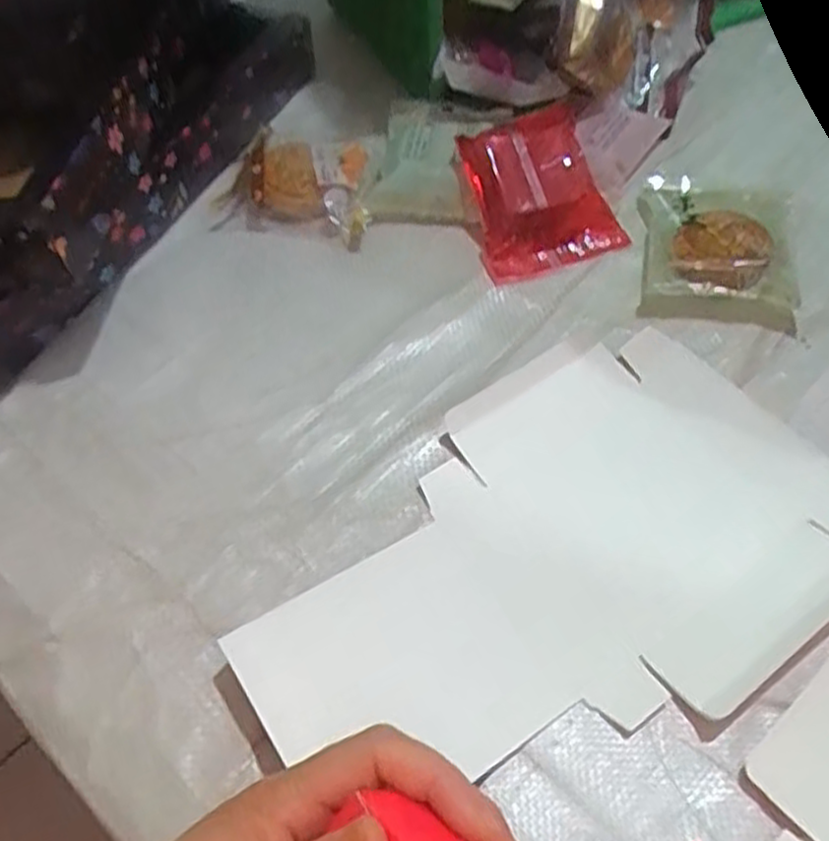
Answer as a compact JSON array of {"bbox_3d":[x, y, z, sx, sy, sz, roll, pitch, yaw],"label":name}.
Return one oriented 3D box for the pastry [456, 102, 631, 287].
[{"bbox_3d":[0.090,-0.170,0.571,0.101,0.037,0.122,-18,85,-5],"label":"pastry"}]

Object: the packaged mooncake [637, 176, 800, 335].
[{"bbox_3d":[0.214,-0.124,0.542,0.107,0.026,0.129,11,57,12],"label":"packaged mooncake"}]

